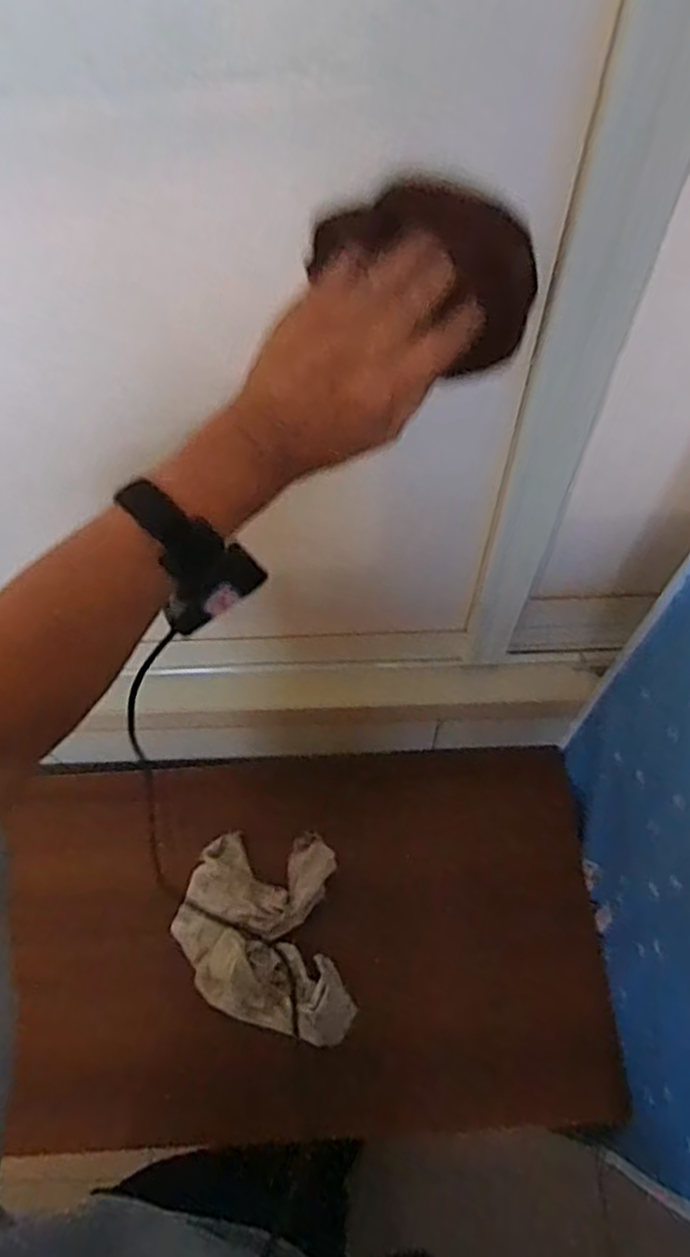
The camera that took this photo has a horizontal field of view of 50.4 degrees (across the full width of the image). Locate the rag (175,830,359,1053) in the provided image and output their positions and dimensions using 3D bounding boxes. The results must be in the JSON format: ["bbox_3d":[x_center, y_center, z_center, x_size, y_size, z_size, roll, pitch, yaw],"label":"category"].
[{"bbox_3d":[-0.095,0.344,0.818,0.177,0.049,0.225,-9,61,-1],"label":"rag"}]

